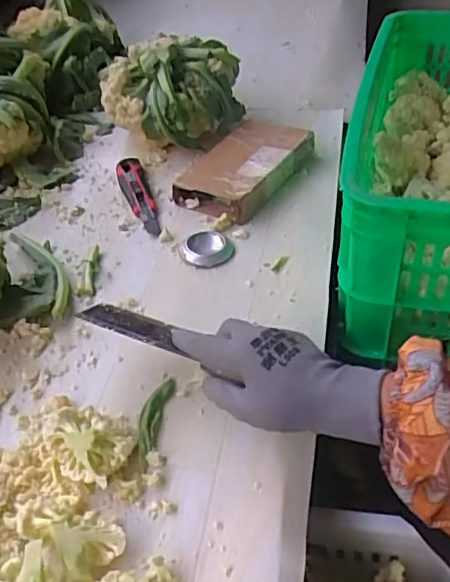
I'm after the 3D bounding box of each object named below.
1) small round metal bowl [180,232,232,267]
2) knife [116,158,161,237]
[{"bbox_3d":[-0.023,-0.050,0.693,0.054,0.013,0.061,-27,46,-21],"label":"small round metal bowl"},{"bbox_3d":[-0.118,-0.129,0.797,0.037,0.018,0.184,-15,43,-8],"label":"knife"}]

